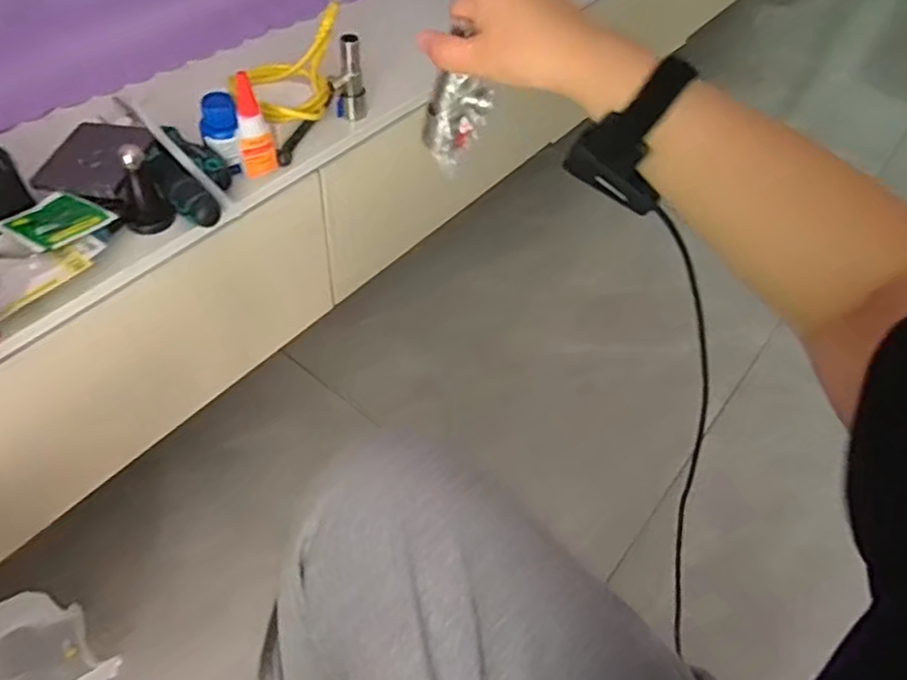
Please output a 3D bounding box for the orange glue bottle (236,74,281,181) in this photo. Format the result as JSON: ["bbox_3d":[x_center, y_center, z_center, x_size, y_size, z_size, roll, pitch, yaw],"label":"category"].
[{"bbox_3d":[-0.186,-0.198,0.623,0.033,0.103,0.022,-12,53,-14],"label":"orange glue bottle"}]

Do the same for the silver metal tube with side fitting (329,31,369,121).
[{"bbox_3d":[-0.110,-0.275,0.705,0.034,0.092,0.025,1,51,-4],"label":"silver metal tube with side fitting"}]

